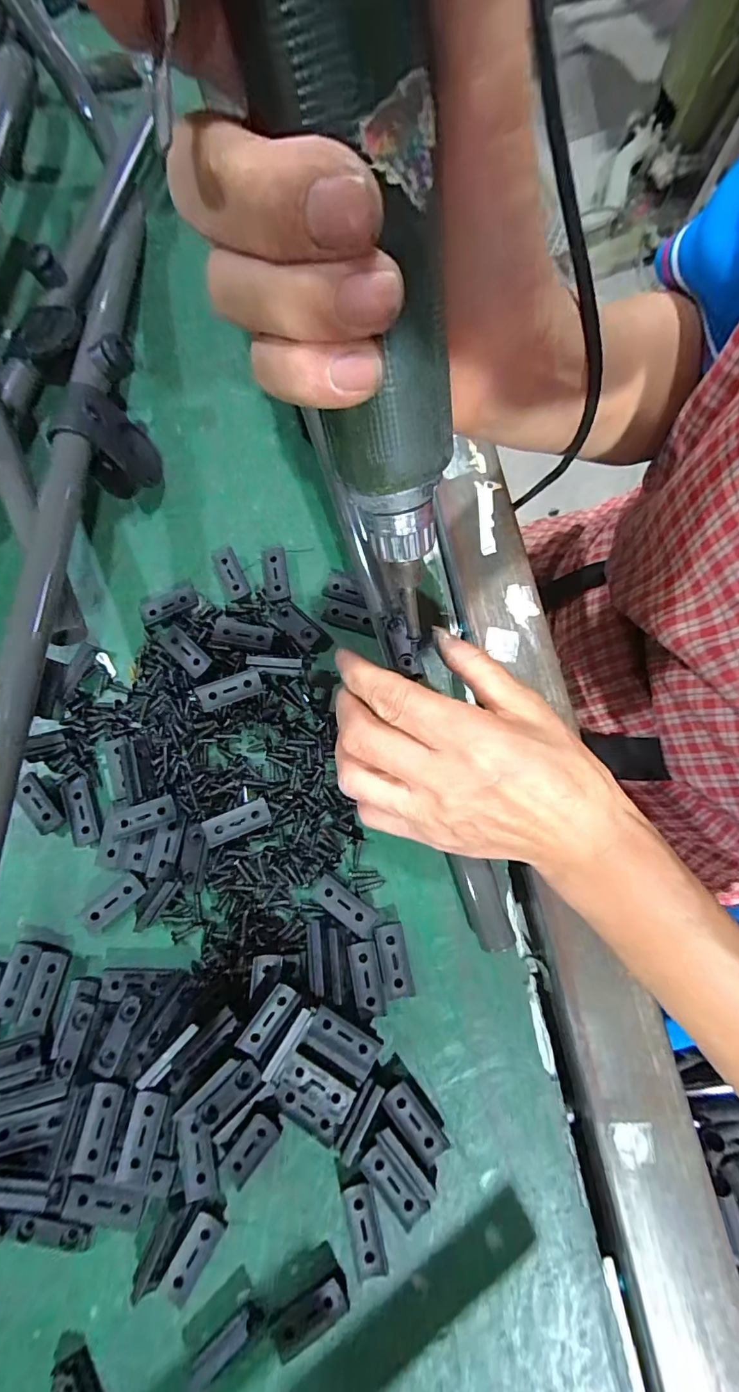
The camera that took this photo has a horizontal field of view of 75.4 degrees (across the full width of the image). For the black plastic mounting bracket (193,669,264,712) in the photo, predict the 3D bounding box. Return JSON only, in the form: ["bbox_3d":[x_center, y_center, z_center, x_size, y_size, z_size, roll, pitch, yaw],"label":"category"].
[{"bbox_3d":[-0.077,-0.004,0.265,0.035,0.004,0.015,-18,102,-7],"label":"black plastic mounting bracket"}]

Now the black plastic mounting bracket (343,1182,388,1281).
[{"bbox_3d":[-0.003,0.242,0.218,0.015,0.005,0.035,-13,77,-4],"label":"black plastic mounting bracket"}]

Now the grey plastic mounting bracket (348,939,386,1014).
[{"bbox_3d":[-0.002,0.143,0.241,0.014,0.004,0.033,-11,76,-4],"label":"grey plastic mounting bracket"}]

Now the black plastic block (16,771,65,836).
[{"bbox_3d":[-0.186,0.061,0.267,0.014,0.004,0.034,-37,80,-9],"label":"black plastic block"}]

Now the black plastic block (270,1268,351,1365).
[{"bbox_3d":[-0.026,0.274,0.211,0.037,0.007,0.015,-31,79,-8],"label":"black plastic block"}]

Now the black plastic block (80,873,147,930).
[{"bbox_3d":[-0.135,0.109,0.253,0.033,0.004,0.014,-38,80,-10],"label":"black plastic block"}]

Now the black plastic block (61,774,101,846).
[{"bbox_3d":[-0.161,0.064,0.266,0.017,0.004,0.039,-21,77,-6],"label":"black plastic block"}]

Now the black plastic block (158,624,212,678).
[{"bbox_3d":[-0.106,-0.027,0.275,0.035,0.004,0.014,44,94,12],"label":"black plastic block"}]

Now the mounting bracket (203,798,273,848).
[{"bbox_3d":[-0.070,0.067,0.255,0.035,0.004,0.015,-19,74,-9],"label":"mounting bracket"}]

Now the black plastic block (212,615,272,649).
[{"bbox_3d":[-0.075,-0.036,0.281,0.035,0.004,0.016,15,77,5],"label":"black plastic block"}]

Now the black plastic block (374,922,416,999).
[{"bbox_3d":[0.013,0.136,0.247,0.015,0.007,0.034,-11,77,-4],"label":"black plastic block"}]

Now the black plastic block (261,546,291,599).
[{"bbox_3d":[-0.059,-0.076,0.300,0.015,0.006,0.037,-9,76,-3],"label":"black plastic block"}]

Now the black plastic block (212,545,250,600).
[{"bbox_3d":[-0.087,-0.076,0.300,0.015,0.009,0.034,-23,78,-7],"label":"black plastic block"}]

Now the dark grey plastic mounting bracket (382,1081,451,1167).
[{"bbox_3d":[0.021,0.203,0.229,0.014,0.009,0.034,-35,77,-26],"label":"dark grey plastic mounting bracket"}]

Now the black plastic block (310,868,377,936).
[{"bbox_3d":[-0.013,0.110,0.251,0.036,0.004,0.015,37,78,8],"label":"black plastic block"}]

